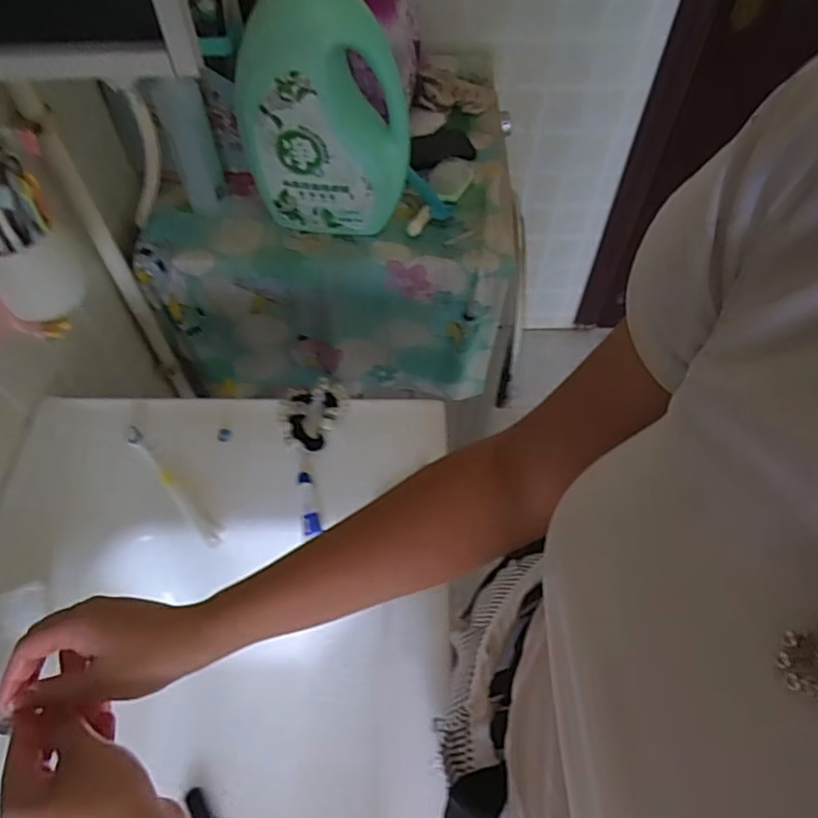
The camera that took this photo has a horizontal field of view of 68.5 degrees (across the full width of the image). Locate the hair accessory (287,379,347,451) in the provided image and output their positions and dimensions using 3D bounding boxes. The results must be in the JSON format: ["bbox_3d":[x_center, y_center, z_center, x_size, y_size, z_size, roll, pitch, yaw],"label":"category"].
[{"bbox_3d":[-0.111,0.005,0.684,0.056,0.028,0.083,13,57,9],"label":"hair accessory"}]

